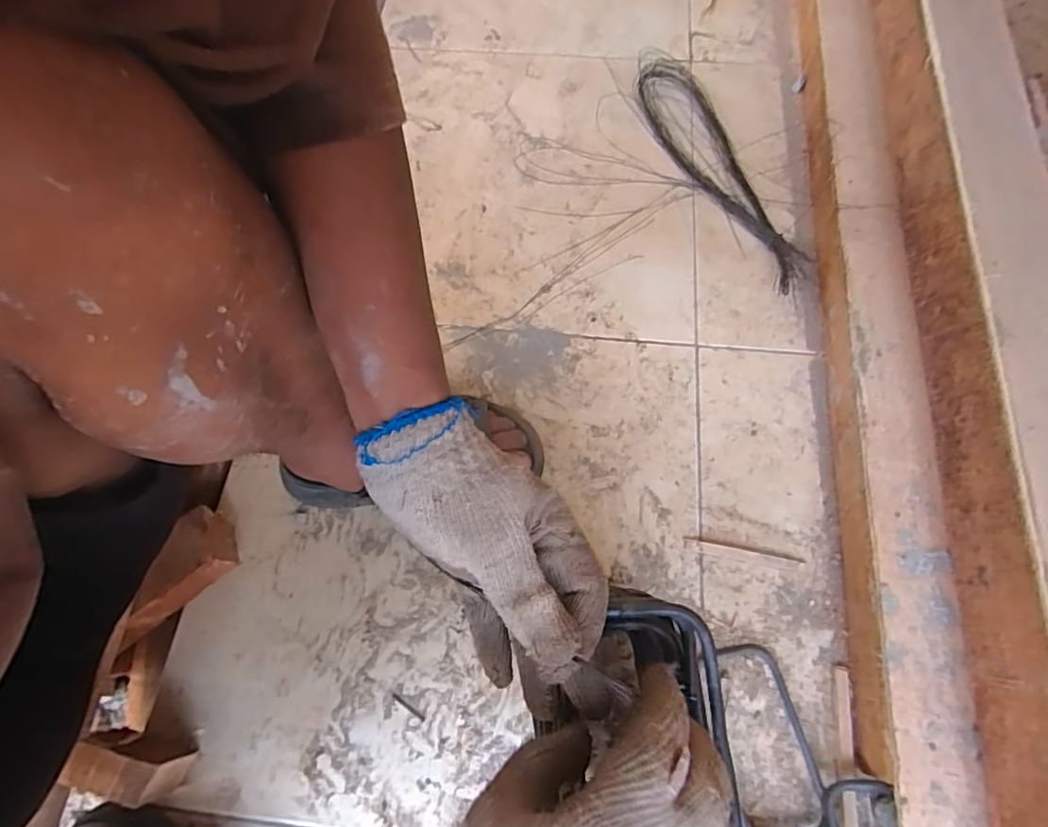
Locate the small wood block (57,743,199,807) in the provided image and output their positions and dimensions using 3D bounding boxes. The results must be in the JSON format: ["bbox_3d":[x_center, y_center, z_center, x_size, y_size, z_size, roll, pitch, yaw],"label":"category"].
[{"bbox_3d":[-0.326,0.295,0.454,0.074,0.060,0.035,7,67,6],"label":"small wood block"}]

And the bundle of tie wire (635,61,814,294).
[{"bbox_3d":[0.258,-0.322,0.718,0.096,0.027,0.405,-20,67,-6],"label":"bundle of tie wire"}]

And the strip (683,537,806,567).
[{"bbox_3d":[0.213,0.135,0.533,0.114,0.004,0.008,9,67,7],"label":"strip"}]

